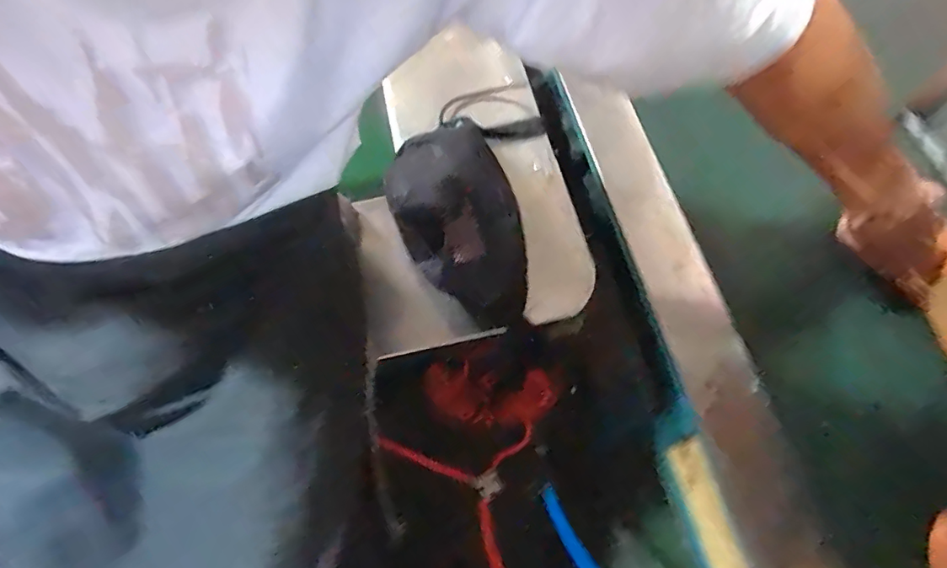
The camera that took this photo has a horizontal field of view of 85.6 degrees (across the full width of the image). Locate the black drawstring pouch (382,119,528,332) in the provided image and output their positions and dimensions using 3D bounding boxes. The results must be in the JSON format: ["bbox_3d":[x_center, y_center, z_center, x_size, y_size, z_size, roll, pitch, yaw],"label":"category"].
[{"bbox_3d":[-0.019,-0.074,0.618,0.135,0.069,0.255,-20,67,-8],"label":"black drawstring pouch"}]

